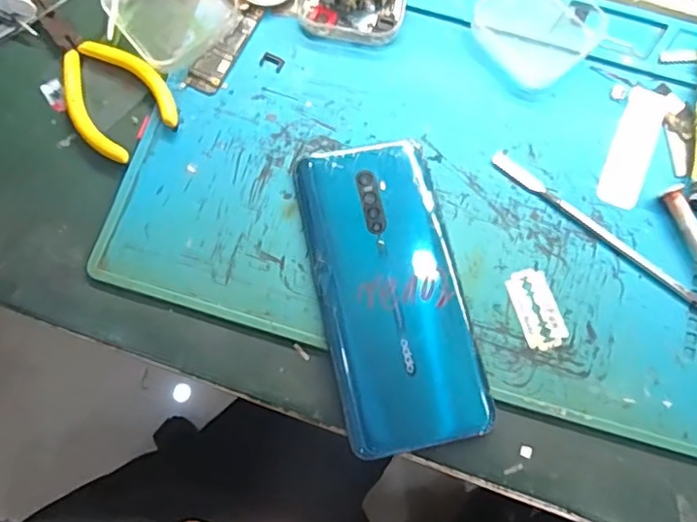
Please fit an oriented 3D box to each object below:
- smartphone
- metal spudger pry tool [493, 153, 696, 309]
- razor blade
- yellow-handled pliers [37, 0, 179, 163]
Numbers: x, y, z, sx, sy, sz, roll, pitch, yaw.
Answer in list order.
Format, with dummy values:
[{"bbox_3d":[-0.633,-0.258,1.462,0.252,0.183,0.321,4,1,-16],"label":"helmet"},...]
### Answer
[{"bbox_3d":[0.020,0.015,0.310,0.069,0.012,0.157,-12,78,-5],"label":"smartphone"},{"bbox_3d":[0.140,-0.014,0.325,0.146,0.004,0.009,38,79,7],"label":"metal spudger pry tool"},{"bbox_3d":[0.099,0.025,0.313,0.023,0.004,0.042,-18,78,-6],"label":"razor blade"},{"bbox_3d":[-0.143,-0.107,0.334,0.051,0.010,0.111,-37,81,-9],"label":"yellow-handled pliers"}]

